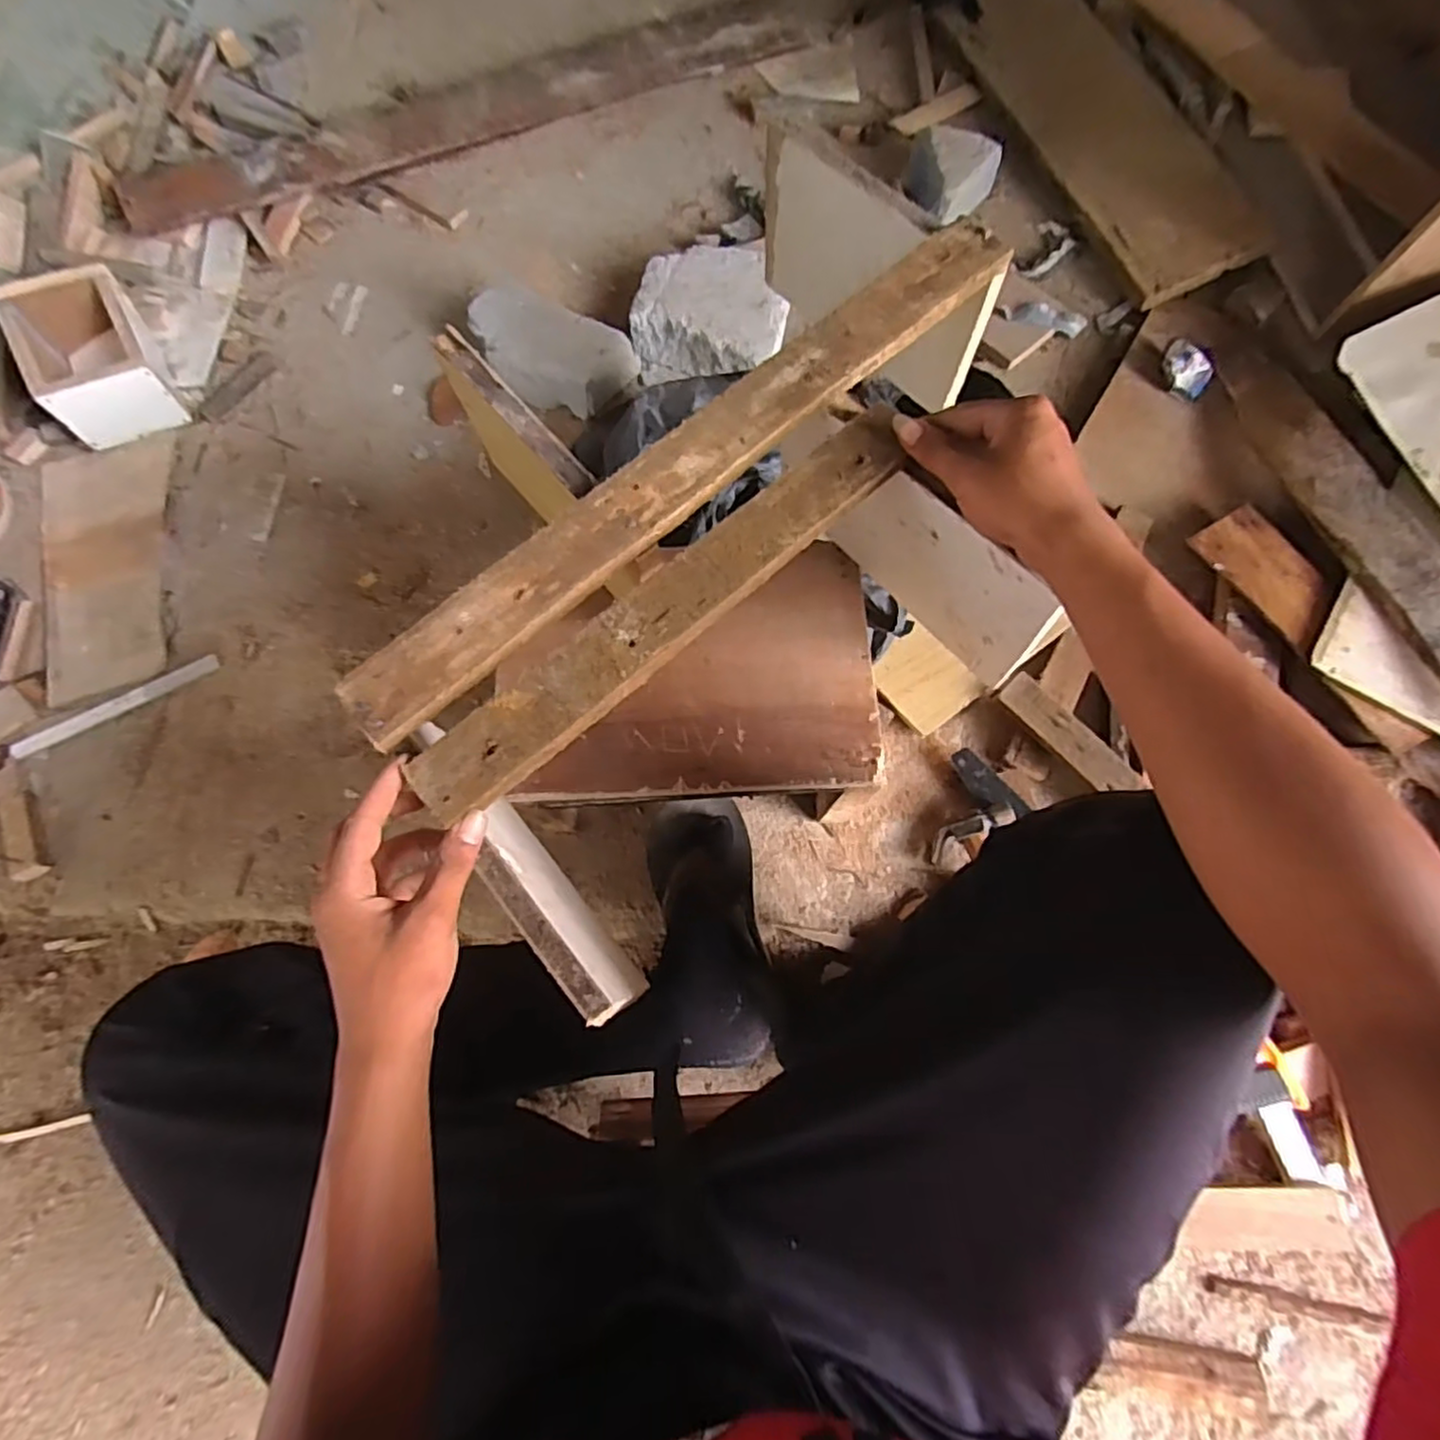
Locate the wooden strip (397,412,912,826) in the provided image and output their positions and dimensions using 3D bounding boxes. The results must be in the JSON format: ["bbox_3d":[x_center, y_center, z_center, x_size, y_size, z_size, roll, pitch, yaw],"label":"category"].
[{"bbox_3d":[-0.026,-0.071,0.418,0.360,0.010,0.050,-40,78,-10],"label":"wooden strip"}]

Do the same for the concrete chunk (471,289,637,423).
[{"bbox_3d":[-0.223,-0.477,0.897,0.211,0.069,0.123,21,76,6],"label":"concrete chunk"}]

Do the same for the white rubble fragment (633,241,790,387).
[{"bbox_3d":[-0.007,-0.550,0.926,0.197,0.067,0.198,0,75,2],"label":"white rubble fragment"}]

